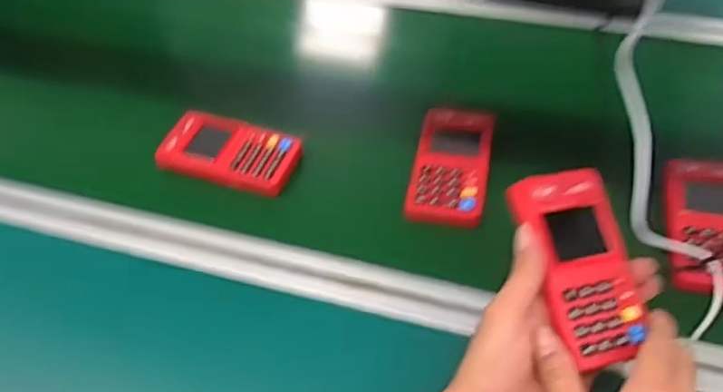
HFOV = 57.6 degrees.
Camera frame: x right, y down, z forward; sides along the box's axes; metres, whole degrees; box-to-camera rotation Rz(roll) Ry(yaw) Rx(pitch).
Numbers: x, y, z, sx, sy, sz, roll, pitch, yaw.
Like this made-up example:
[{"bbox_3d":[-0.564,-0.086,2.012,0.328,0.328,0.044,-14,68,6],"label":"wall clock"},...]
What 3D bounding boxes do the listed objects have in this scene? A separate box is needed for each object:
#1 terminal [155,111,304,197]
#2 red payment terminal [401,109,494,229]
[{"bbox_3d":[-0.134,-0.046,0.669,0.138,0.020,0.075,13,51,15],"label":"terminal"},{"bbox_3d":[0.088,-0.030,0.642,0.072,0.028,0.127,6,49,9],"label":"red payment terminal"}]

